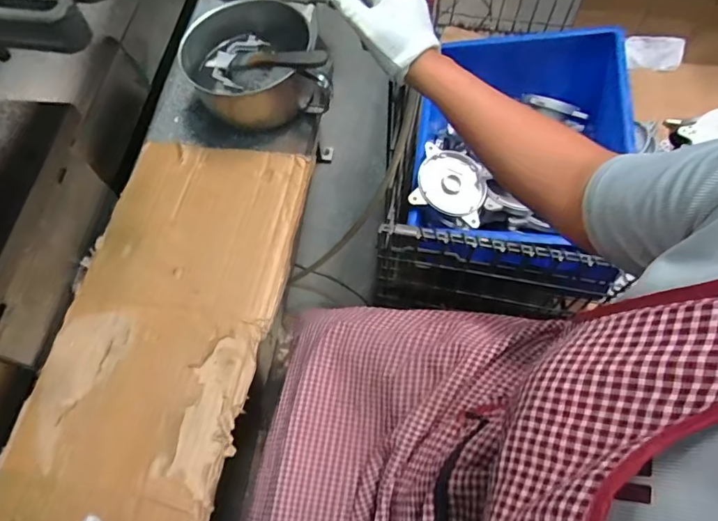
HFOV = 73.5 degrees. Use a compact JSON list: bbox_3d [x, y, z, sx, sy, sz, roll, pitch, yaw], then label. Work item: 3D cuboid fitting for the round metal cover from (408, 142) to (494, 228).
[{"bbox_3d":[0.187,-0.151,0.985,0.146,0.030,0.132,21,68,-3],"label":"round metal cover"}]

